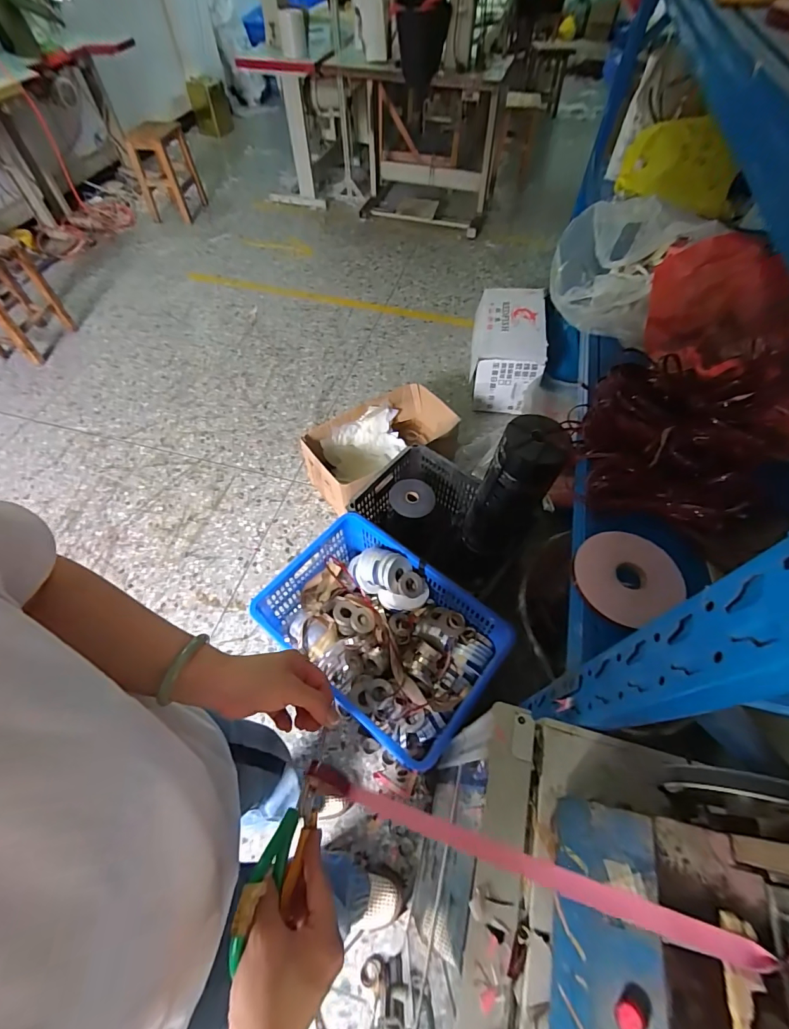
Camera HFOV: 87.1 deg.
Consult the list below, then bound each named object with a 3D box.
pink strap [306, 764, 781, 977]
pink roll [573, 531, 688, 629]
[{"bbox_3d":[0.073,0.255,0.315,0.326,0.022,0.021,3,54,27],"label":"pink strap"},{"bbox_3d":[0.325,0.083,0.580,0.137,0.020,0.129,0,58,0],"label":"pink roll"}]

